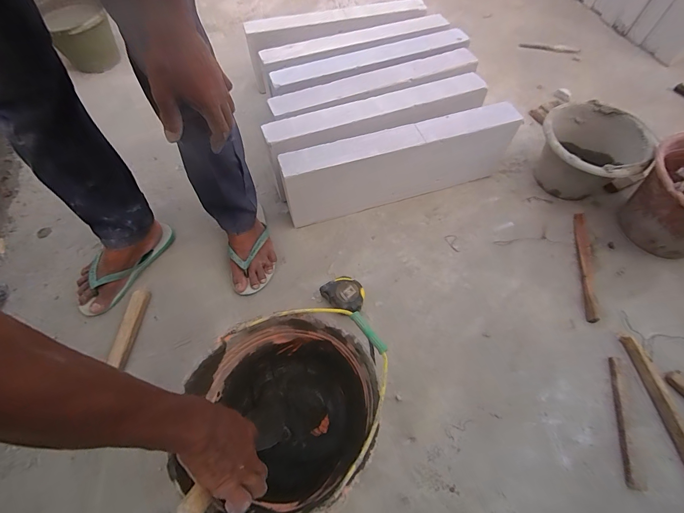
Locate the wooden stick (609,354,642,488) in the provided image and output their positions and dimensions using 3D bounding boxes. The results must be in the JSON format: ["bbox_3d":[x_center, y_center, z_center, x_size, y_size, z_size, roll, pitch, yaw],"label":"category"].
[{"bbox_3d":[0.540,0.311,0.641,0.020,0.011,0.229,10,60,8],"label":"wooden stick"}]

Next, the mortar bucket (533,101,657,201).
[{"bbox_3d":[0.641,-0.271,0.890,0.237,0.172,0.228,-1,60,1],"label":"mortar bucket"}]

